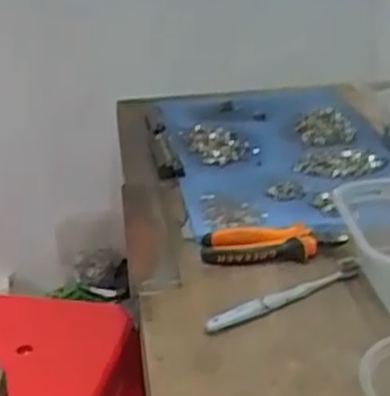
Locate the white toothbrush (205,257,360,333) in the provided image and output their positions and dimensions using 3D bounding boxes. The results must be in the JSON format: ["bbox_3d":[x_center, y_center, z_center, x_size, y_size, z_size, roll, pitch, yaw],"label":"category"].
[{"bbox_3d":[0.086,0.093,0.698,0.182,0.013,0.026,-19,28,-30],"label":"white toothbrush"}]

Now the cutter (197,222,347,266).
[{"bbox_3d":[0.083,0.047,0.779,0.150,0.026,0.059,-3,24,2],"label":"cutter"}]

